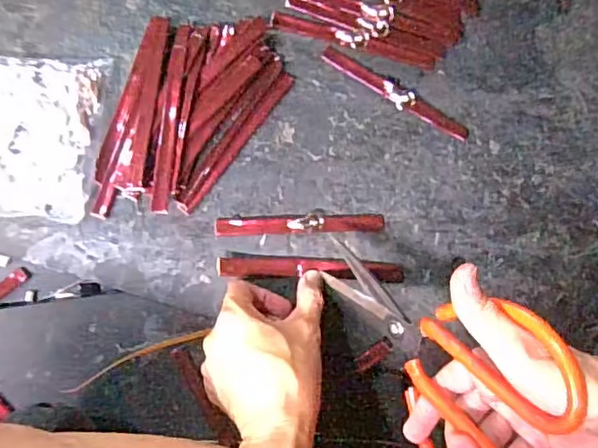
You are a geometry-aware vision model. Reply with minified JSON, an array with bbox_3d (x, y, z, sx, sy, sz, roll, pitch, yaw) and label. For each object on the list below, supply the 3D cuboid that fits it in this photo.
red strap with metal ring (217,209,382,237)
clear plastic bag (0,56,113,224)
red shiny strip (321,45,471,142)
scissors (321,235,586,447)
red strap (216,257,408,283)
[{"bbox_3d":[0.001,-0.001,0.488,0.139,0.004,0.018,-1,84,-8],"label":"red strap with metal ring"},{"bbox_3d":[-0.225,-0.069,0.476,0.112,0.019,0.143,7,83,-7],"label":"clear plastic bag"},{"bbox_3d":[0.084,-0.113,0.502,0.139,0.011,0.019,35,80,-3],"label":"red shiny strip"},{"bbox_3d":[0.090,0.076,0.379,0.018,0.142,0.211,-8,53,-35],"label":"scissors"},{"bbox_3d":[0.011,0.037,0.482,0.151,0.013,0.017,2,82,-3],"label":"red strap"}]

